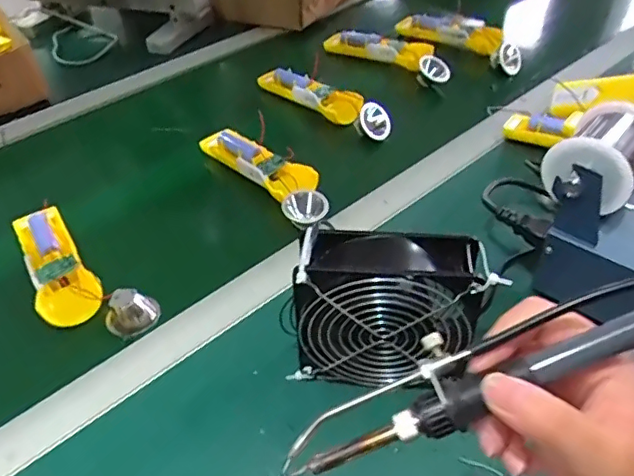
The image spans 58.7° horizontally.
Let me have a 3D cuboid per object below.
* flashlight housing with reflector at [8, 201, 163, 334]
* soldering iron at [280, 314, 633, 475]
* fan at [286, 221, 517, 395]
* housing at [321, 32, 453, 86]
[{"bbox_3d":[-0.233,0.032,0.522,0.189,0.034,0.073,32,53,31],"label":"flashlight housing with reflector"},{"bbox_3d":[0.077,0.055,0.241,0.205,0.021,0.031,-23,43,10],"label":"soldering iron"},{"bbox_3d":[0.049,0.054,0.403,0.132,0.123,0.058,7,44,10],"label":"fan"},{"bbox_3d":[0.102,-0.277,0.830,0.218,0.038,0.055,27,51,28],"label":"housing"}]

